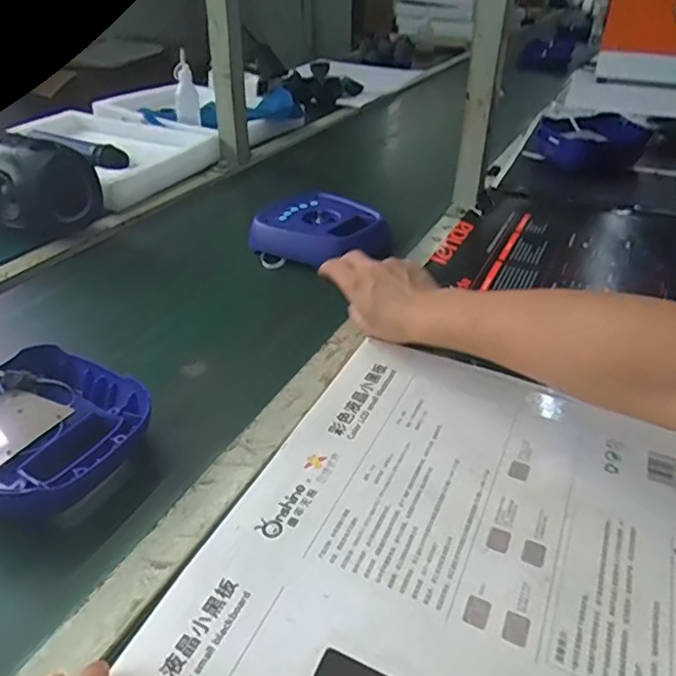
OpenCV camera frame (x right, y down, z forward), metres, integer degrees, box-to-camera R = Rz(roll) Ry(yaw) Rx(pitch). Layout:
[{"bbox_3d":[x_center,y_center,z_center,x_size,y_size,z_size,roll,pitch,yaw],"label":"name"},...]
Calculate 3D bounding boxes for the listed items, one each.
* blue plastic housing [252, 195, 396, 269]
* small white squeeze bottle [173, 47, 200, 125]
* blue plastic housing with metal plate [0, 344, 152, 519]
[{"bbox_3d":[-0.024,-0.150,0.834,0.169,0.045,0.157,23,40,30],"label":"blue plastic housing"},{"bbox_3d":[-0.306,-0.502,1.187,0.052,0.125,0.051,-6,35,-11],"label":"small white squeeze bottle"},{"bbox_3d":[-0.252,0.080,0.483,0.195,0.040,0.167,18,38,25],"label":"blue plastic housing with metal plate"}]

